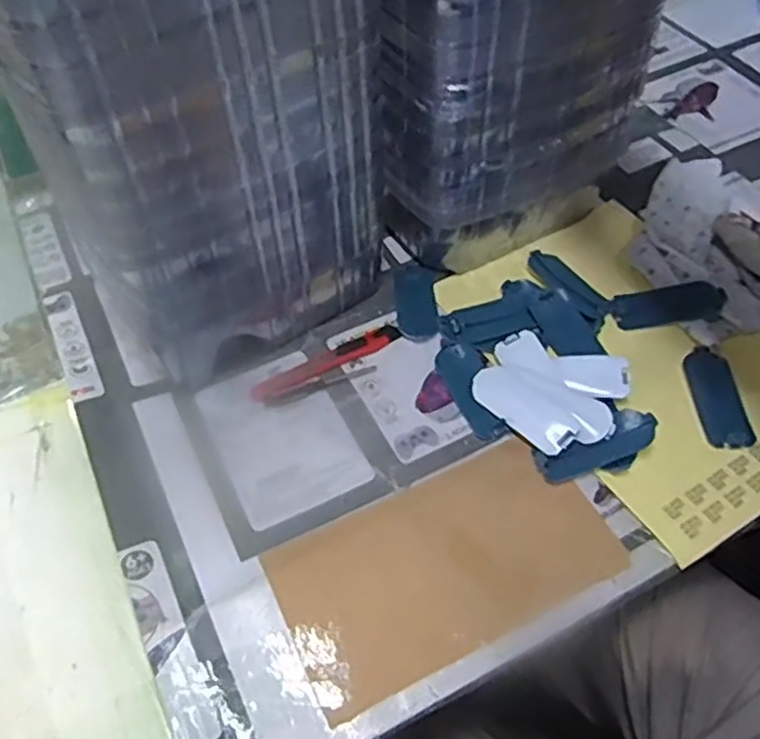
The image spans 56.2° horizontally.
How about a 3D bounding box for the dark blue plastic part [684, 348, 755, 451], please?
[{"bbox_3d":[0.241,0.019,0.511,0.031,0.007,0.082,-5,53,-1],"label":"dark blue plastic part"}]

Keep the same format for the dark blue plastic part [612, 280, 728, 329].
[{"bbox_3d":[0.228,-0.052,0.560,0.086,0.011,0.037,-5,53,-1],"label":"dark blue plastic part"}]

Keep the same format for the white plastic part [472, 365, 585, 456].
[{"bbox_3d":[0.102,0.026,0.510,0.035,0.005,0.084,-36,59,-22],"label":"white plastic part"}]

